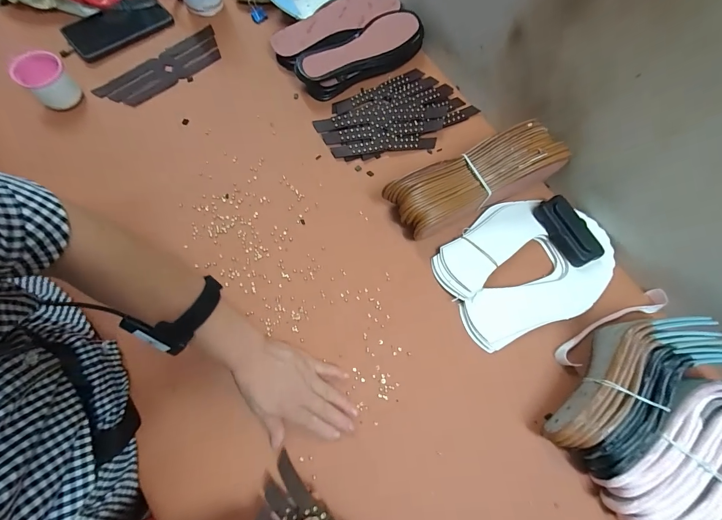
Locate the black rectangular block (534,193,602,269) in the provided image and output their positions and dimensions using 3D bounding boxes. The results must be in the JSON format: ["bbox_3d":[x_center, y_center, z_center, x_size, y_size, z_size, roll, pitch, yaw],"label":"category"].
[{"bbox_3d":[0.309,-0.045,0.485,0.049,0.026,0.107,-29,77,-13],"label":"black rectangular block"}]

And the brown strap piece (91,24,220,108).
[{"bbox_3d":[-0.330,-0.321,0.553,0.212,0.008,0.075,-41,81,-14],"label":"brown strap piece"}]

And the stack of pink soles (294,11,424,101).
[{"bbox_3d":[-0.001,-0.347,0.553,0.226,0.054,0.076,-30,77,-12],"label":"stack of pink soles"}]

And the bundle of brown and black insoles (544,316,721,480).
[{"bbox_3d":[0.328,0.152,0.406,0.228,0.082,0.110,-40,80,-15],"label":"bundle of brown and black insoles"}]

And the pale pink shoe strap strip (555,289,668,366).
[{"bbox_3d":[0.355,0.092,0.460,0.193,0.014,0.031,-28,77,-12],"label":"pale pink shoe strap strip"}]

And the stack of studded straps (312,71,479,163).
[{"bbox_3d":[0.057,-0.243,0.545,0.250,0.016,0.137,-25,76,-11],"label":"stack of studded straps"}]

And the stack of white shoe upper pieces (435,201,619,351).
[{"bbox_3d":[0.242,0.002,0.479,0.252,0.011,0.179,-25,76,-8],"label":"stack of white shoe upper pieces"}]

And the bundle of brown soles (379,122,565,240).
[{"bbox_3d":[0.164,-0.115,0.480,0.245,0.081,0.086,-22,78,-9],"label":"bundle of brown soles"}]

